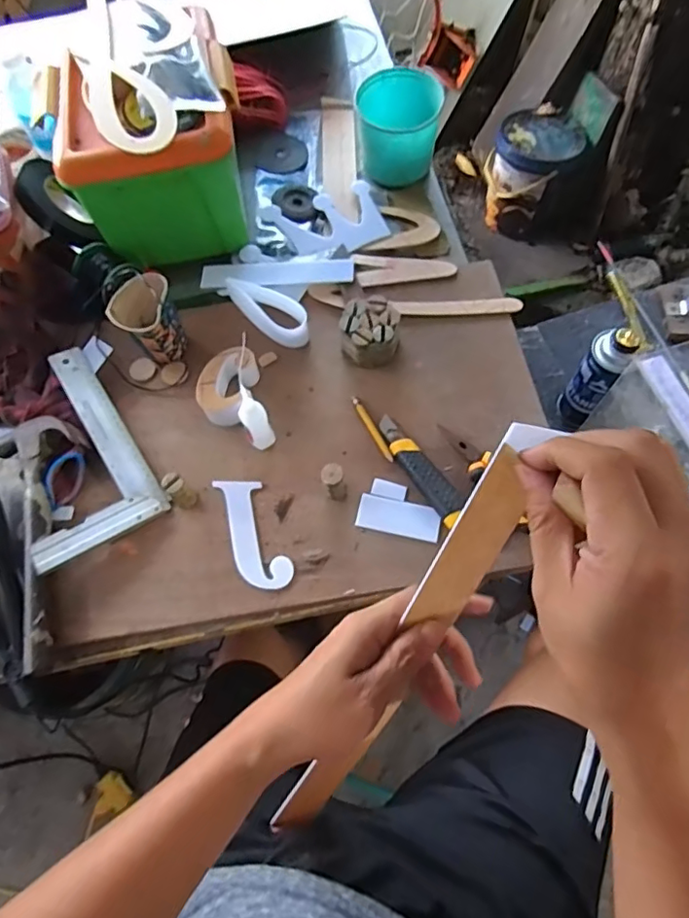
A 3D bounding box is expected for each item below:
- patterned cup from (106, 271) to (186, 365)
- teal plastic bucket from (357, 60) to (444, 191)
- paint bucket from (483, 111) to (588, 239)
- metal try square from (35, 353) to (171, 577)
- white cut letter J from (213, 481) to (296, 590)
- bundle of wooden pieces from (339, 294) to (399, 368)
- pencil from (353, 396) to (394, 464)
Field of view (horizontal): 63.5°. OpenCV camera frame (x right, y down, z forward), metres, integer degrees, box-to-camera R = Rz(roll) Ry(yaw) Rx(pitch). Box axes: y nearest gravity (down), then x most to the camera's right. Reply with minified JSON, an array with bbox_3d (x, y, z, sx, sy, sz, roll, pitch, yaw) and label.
[{"bbox_3d":[-0.238,-0.169,0.693,0.075,0.087,0.071,-1,68,3],"label":"patterned cup"},{"bbox_3d":[0.080,-0.489,0.828,0.119,0.102,0.139,-3,68,2],"label":"teal plastic bucket"},{"bbox_3d":[0.498,-0.772,1.515,0.222,0.214,0.221,-1,68,3],"label":"paint bucket"},{"bbox_3d":[-0.329,-0.012,0.656,0.145,0.008,0.253,-28,71,-20],"label":"metal try square"},{"bbox_3d":[-0.104,0.082,0.630,0.054,0.006,0.141,-23,69,-6],"label":"white cut letter J"},{"bbox_3d":[0.032,-0.158,0.699,0.069,0.052,0.077,-7,68,0],"label":"bundle of wooden pieces"},{"bbox_3d":[0.033,-0.036,0.670,0.010,0.007,0.094,-27,69,-8],"label":"pencil"}]

